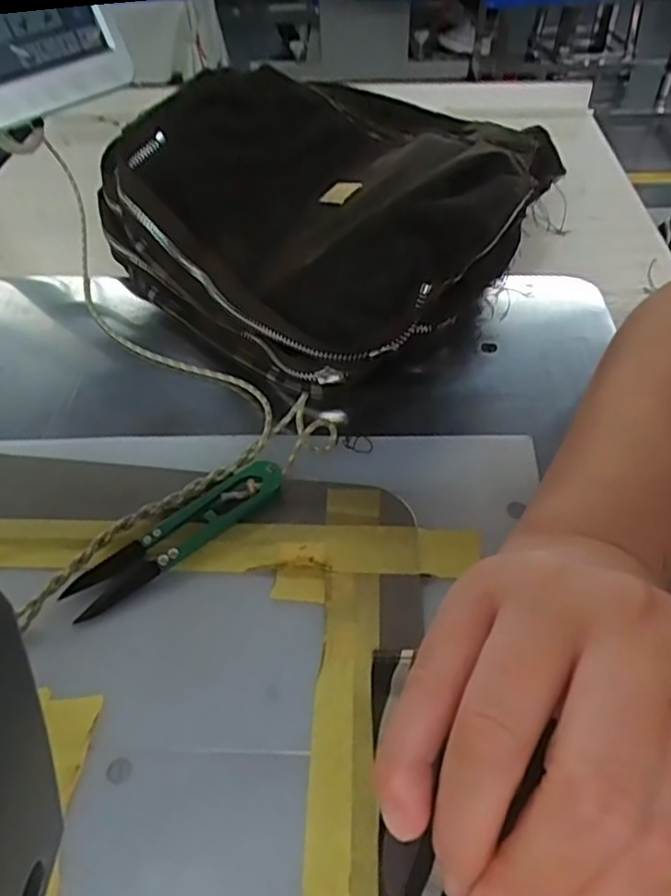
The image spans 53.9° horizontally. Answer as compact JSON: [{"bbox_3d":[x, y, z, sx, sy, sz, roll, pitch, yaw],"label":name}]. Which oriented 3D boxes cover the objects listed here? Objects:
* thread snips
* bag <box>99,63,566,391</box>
[{"bbox_3d":[-0.071,0.036,0.294,0.103,0.014,0.025,-34,56,-26],"label":"thread snips"},{"bbox_3d":[-0.013,-0.145,0.394,0.173,0.100,0.262,-34,56,-25],"label":"bag"}]

